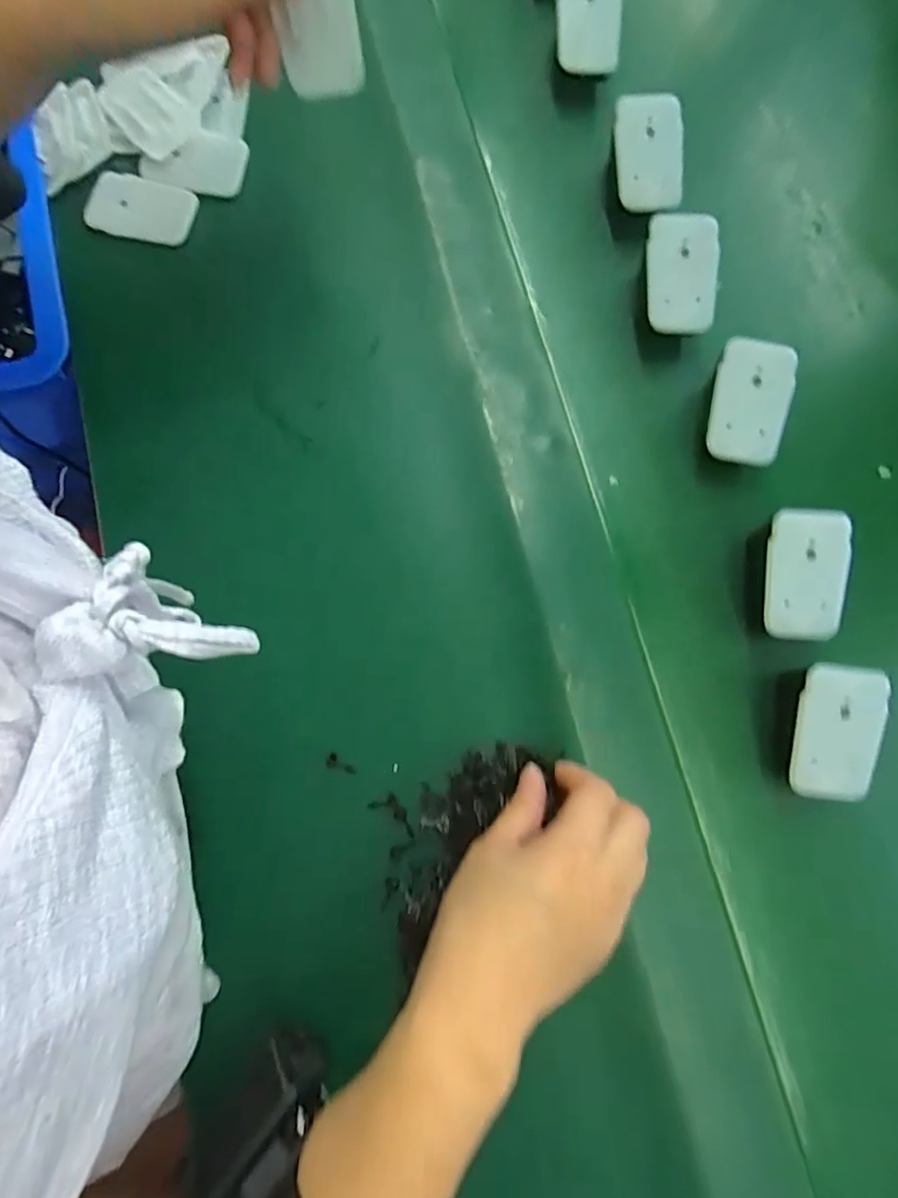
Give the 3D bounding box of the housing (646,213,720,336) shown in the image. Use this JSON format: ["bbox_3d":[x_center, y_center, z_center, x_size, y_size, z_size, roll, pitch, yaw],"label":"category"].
[{"bbox_3d":[0.149,-0.203,0.365,0.049,0.016,0.066,-4,109,-12],"label":"housing"}]

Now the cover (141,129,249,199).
[{"bbox_3d":[-0.175,-0.303,0.400,0.068,0.005,0.044,14,88,-2],"label":"cover"}]

